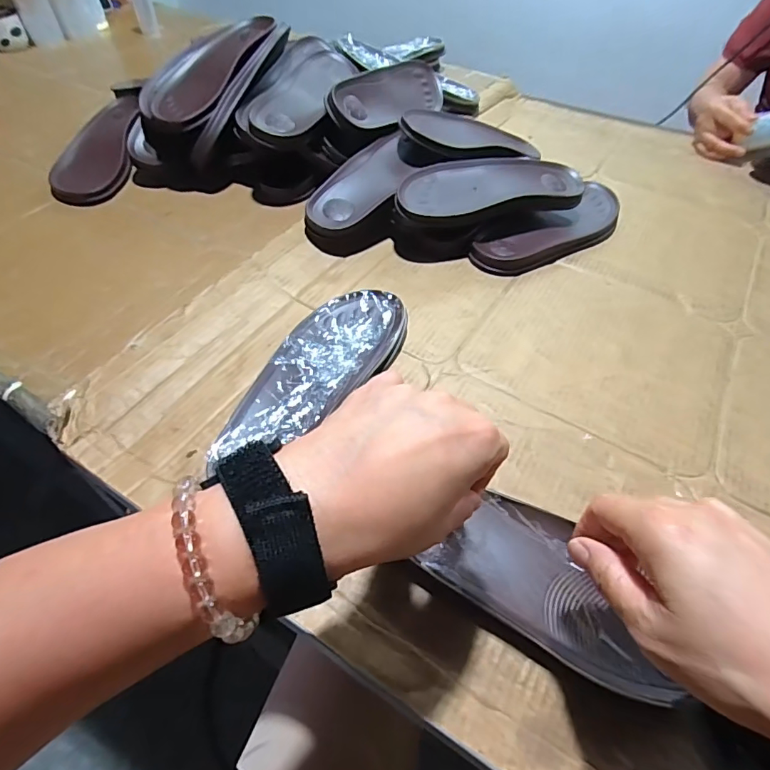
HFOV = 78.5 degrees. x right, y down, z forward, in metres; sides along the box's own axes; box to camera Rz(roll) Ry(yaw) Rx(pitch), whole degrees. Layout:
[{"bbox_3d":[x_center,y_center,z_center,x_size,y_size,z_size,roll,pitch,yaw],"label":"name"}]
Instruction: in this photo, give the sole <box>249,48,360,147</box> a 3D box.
[{"bbox_3d":[-0.107,-0.397,0.647,0.092,0.042,0.250,12,52,8],"label":"sole"}]

